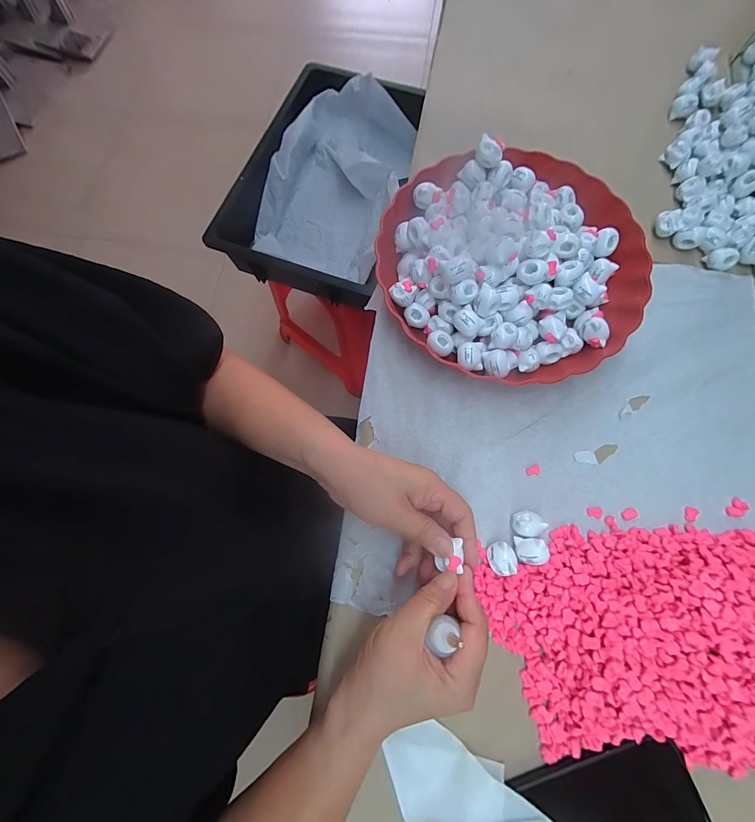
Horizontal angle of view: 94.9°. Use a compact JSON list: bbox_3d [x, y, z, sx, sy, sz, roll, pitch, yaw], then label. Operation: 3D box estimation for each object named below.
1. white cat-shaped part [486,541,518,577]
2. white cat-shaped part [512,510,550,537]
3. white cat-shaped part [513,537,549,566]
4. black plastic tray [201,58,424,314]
[{"bbox_3d":[0.102,0.120,0.283,0.019,0.013,0.025,-16,76,-3],"label":"white cat-shaped part"},{"bbox_3d":[0.126,0.096,0.294,0.025,0.019,0.020,14,76,4],"label":"white cat-shaped part"},{"bbox_3d":[0.125,0.114,0.281,0.021,0.016,0.019,1,76,1],"label":"white cat-shaped part"},{"bbox_3d":[-0.098,-0.446,0.679,0.297,0.097,0.462,18,76,5],"label":"black plastic tray"}]

